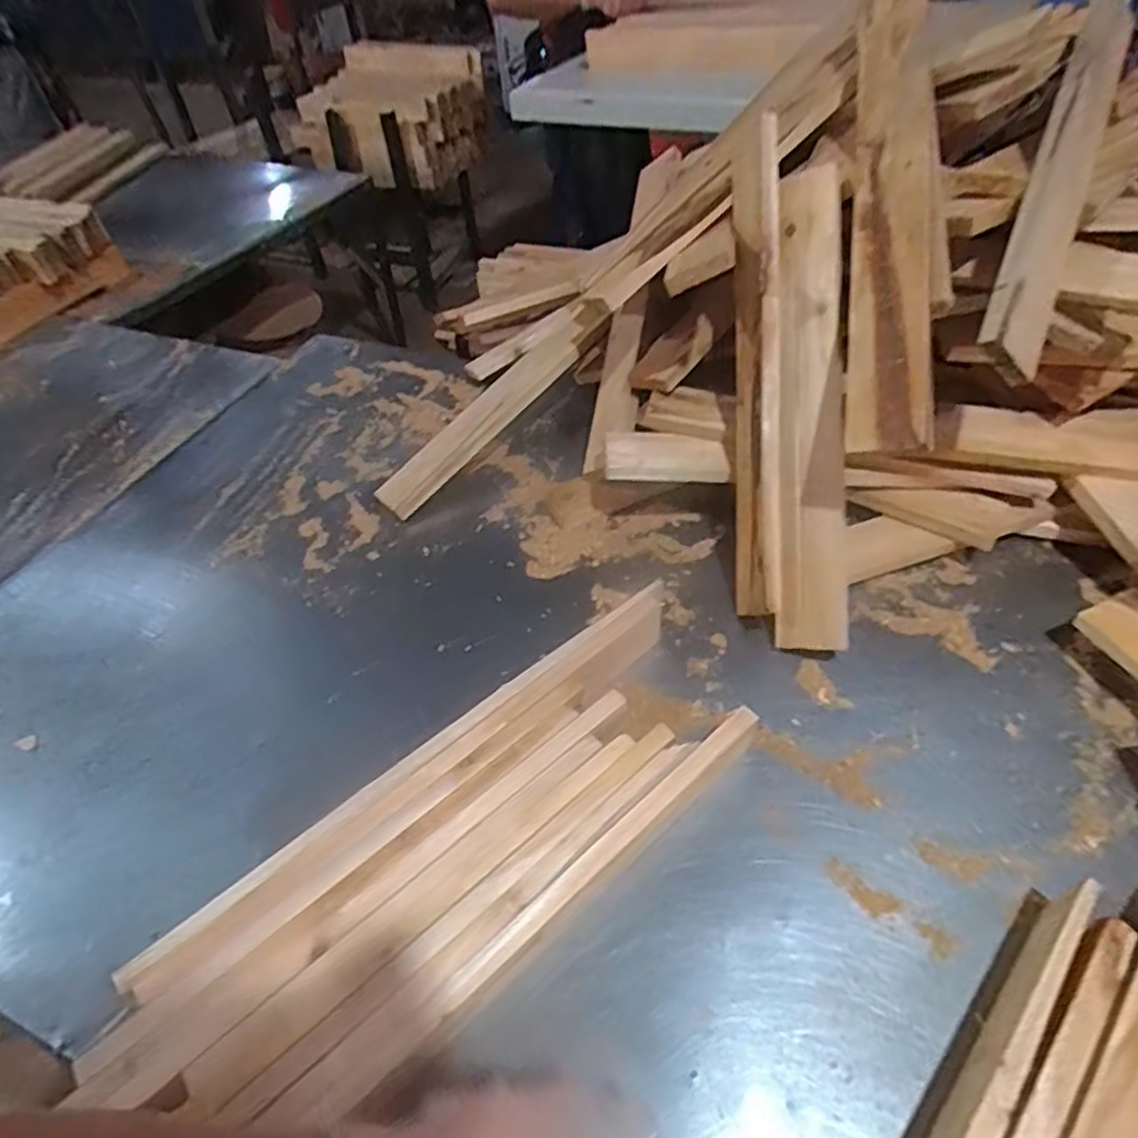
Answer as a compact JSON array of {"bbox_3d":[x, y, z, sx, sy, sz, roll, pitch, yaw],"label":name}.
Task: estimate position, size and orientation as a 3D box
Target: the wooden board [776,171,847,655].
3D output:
[{"bbox_3d":[0.247,-0.160,0.702,0.066,0.021,0.482,-1,92,5],"label":"wooden board"}]

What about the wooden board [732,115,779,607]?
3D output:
[{"bbox_3d":[0.201,-0.208,0.738,0.043,0.075,0.512,0,91,6],"label":"wooden board"}]

